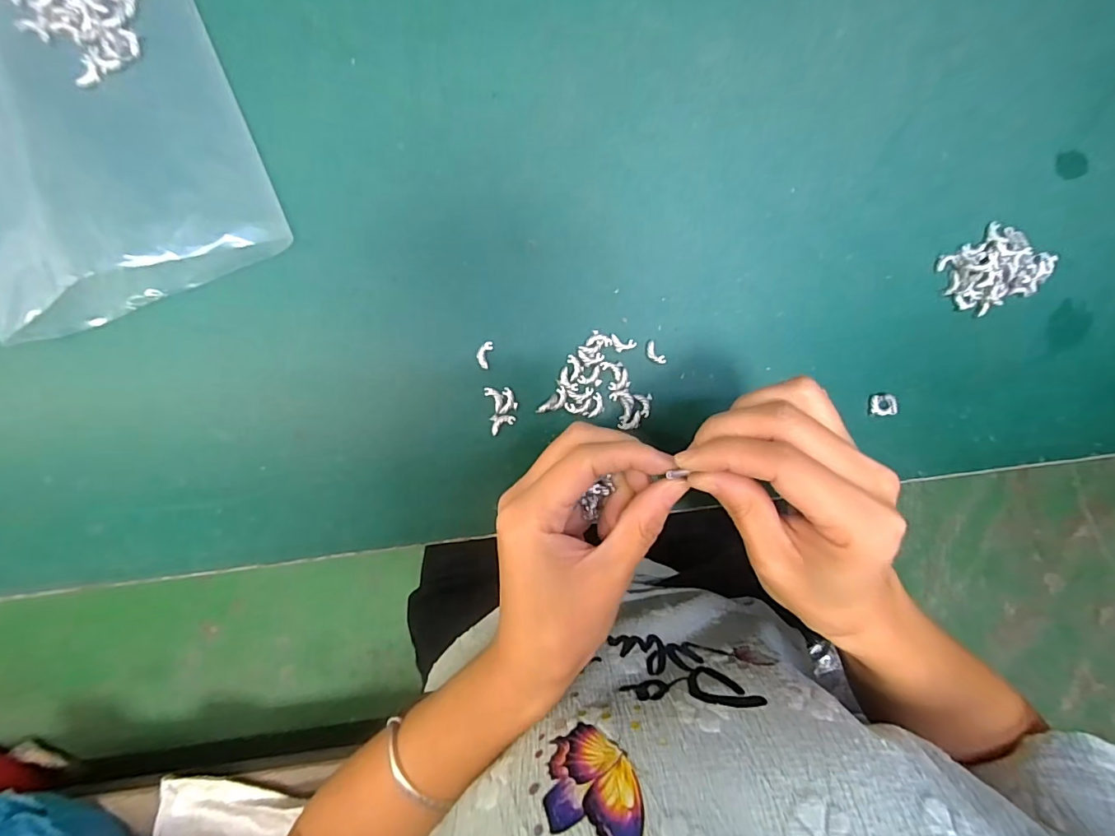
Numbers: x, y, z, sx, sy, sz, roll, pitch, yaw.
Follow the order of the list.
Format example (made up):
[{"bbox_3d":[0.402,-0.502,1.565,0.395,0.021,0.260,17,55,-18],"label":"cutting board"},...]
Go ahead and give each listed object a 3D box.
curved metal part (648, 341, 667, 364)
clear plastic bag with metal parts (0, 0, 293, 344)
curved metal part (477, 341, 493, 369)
[{"bbox_3d":[0.054,-0.035,0.270,0.007,0.004,0.014,-41,100,-1],"label":"curved metal part"},{"bbox_3d":[-0.223,-0.146,0.211,0.141,0.035,0.194,-21,99,-5],"label":"clear plastic bag with metal parts"},{"bbox_3d":[-0.039,-0.034,0.259,0.007,0.004,0.015,16,94,-9],"label":"curved metal part"}]

